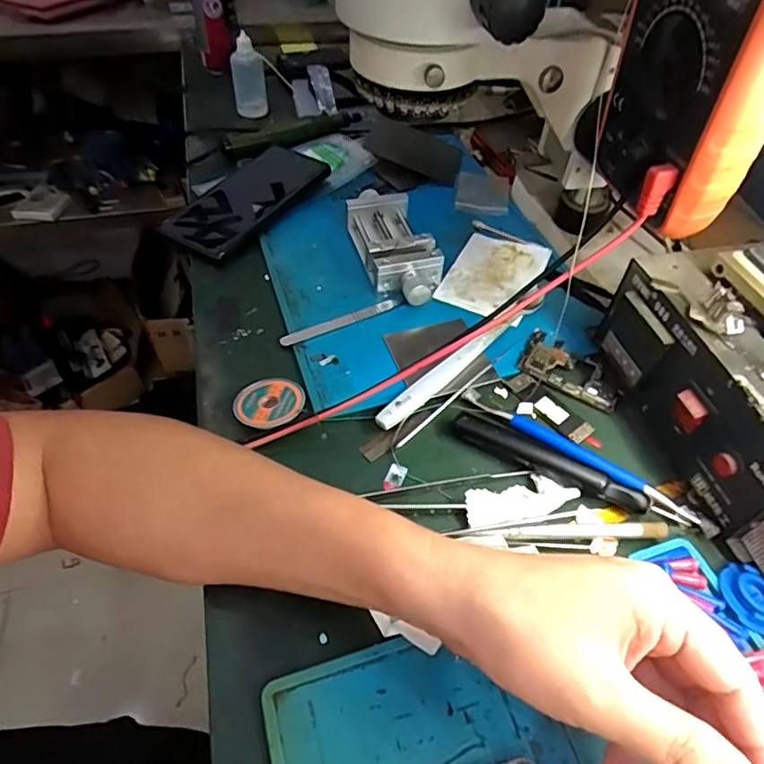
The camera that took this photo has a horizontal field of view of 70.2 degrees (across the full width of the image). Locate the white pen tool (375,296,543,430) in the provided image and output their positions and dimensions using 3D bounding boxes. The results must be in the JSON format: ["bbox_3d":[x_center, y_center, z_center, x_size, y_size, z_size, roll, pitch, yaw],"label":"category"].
[{"bbox_3d":[0.059,-0.018,0.394,0.016,0.011,0.170,38,57,26],"label":"white pen tool"}]

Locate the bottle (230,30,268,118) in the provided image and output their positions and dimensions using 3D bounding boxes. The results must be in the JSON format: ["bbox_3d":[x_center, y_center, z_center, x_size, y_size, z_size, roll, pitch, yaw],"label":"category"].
[{"bbox_3d":[-0.154,-0.348,0.627,0.035,0.091,0.041,-7,50,-8],"label":"bottle"}]

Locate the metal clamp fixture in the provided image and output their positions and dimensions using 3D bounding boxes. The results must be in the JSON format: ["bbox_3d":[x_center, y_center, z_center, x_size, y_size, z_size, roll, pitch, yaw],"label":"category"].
[{"bbox_3d":[0.009,-0.120,0.465,0.057,0.032,0.131,-11,50,-11],"label":"metal clamp fixture"}]

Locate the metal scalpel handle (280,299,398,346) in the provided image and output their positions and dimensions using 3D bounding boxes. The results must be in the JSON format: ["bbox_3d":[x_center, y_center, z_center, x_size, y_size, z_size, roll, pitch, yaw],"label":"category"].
[{"bbox_3d":[-0.032,-0.049,0.424,0.100,0.005,0.011,-23,54,-20],"label":"metal scalpel handle"}]

